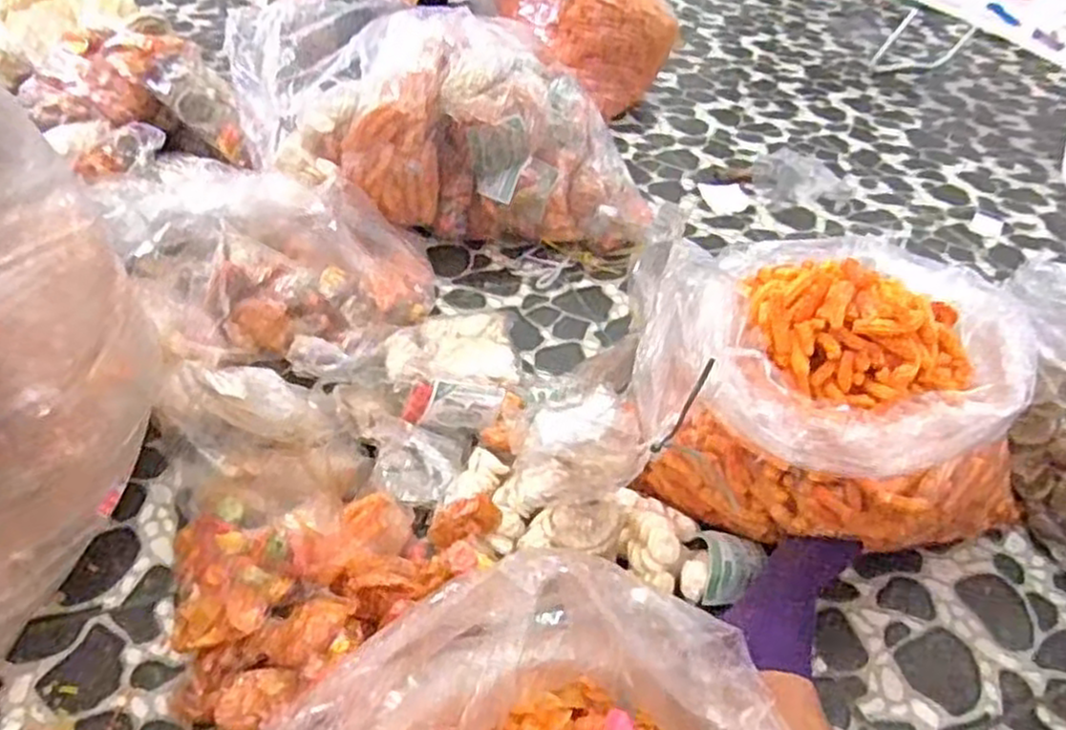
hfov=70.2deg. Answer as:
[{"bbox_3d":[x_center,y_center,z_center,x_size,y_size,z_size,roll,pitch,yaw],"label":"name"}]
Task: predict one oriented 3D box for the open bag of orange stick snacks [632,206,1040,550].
[{"bbox_3d":[0.339,0.024,0.890,0.463,0.284,0.371,7,43,0],"label":"open bag of orange stick snacks"}]

